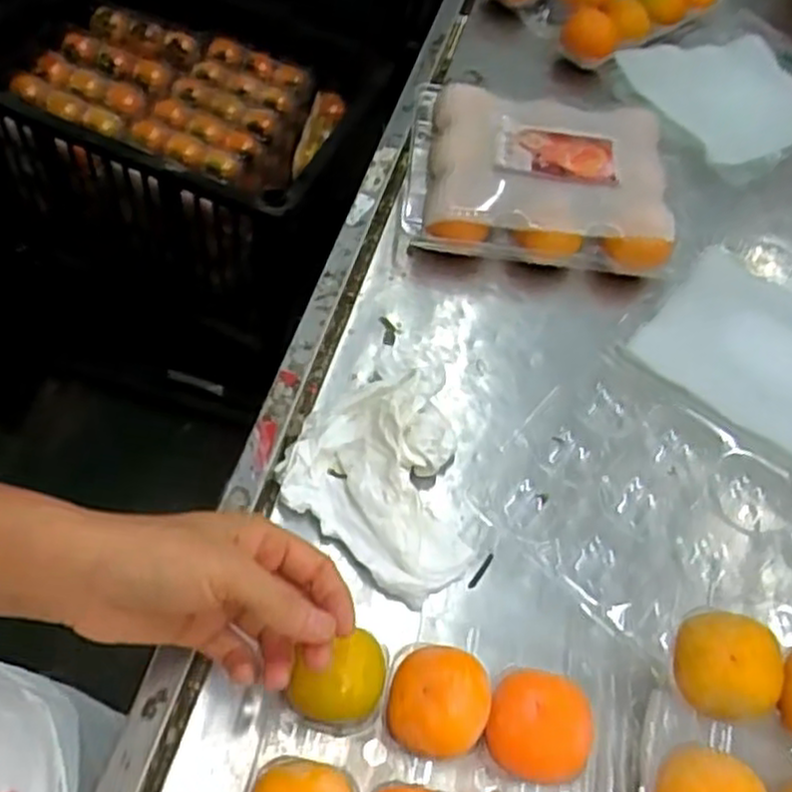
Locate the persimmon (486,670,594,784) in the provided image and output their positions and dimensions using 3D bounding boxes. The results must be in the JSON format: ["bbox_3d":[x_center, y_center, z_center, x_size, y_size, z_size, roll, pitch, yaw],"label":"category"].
[{"bbox_3d":[0.074,0.173,0.399,0.051,0.036,0.049,0,56,0],"label":"persimmon"}]

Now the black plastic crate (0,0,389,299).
[{"bbox_3d":[-0.277,-0.364,1.052,0.510,0.244,0.342,23,58,8],"label":"black plastic crate"}]

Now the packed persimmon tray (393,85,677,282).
[{"bbox_3d":[0.110,-0.167,0.603,0.202,0.070,0.141,8,58,-2],"label":"packed persimmon tray"}]

